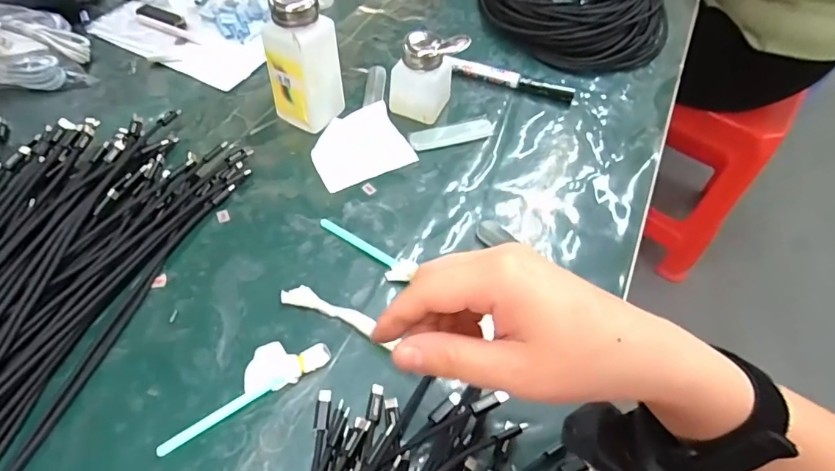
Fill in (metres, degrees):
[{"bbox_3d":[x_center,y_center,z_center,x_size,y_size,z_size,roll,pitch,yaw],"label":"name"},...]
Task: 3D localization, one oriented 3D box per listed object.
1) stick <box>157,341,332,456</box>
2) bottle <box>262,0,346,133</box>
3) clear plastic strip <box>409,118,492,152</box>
[{"bbox_3d":[-0.118,0.102,0.317,0.117,0.012,0.031,-25,60,-18],"label":"stick"},{"bbox_3d":[-0.106,-0.161,0.430,0.047,0.126,0.052,28,59,17],"label":"bottle"},{"bbox_3d":[0.035,-0.103,0.472,0.087,0.006,0.025,-14,57,-12],"label":"clear plastic strip"}]

